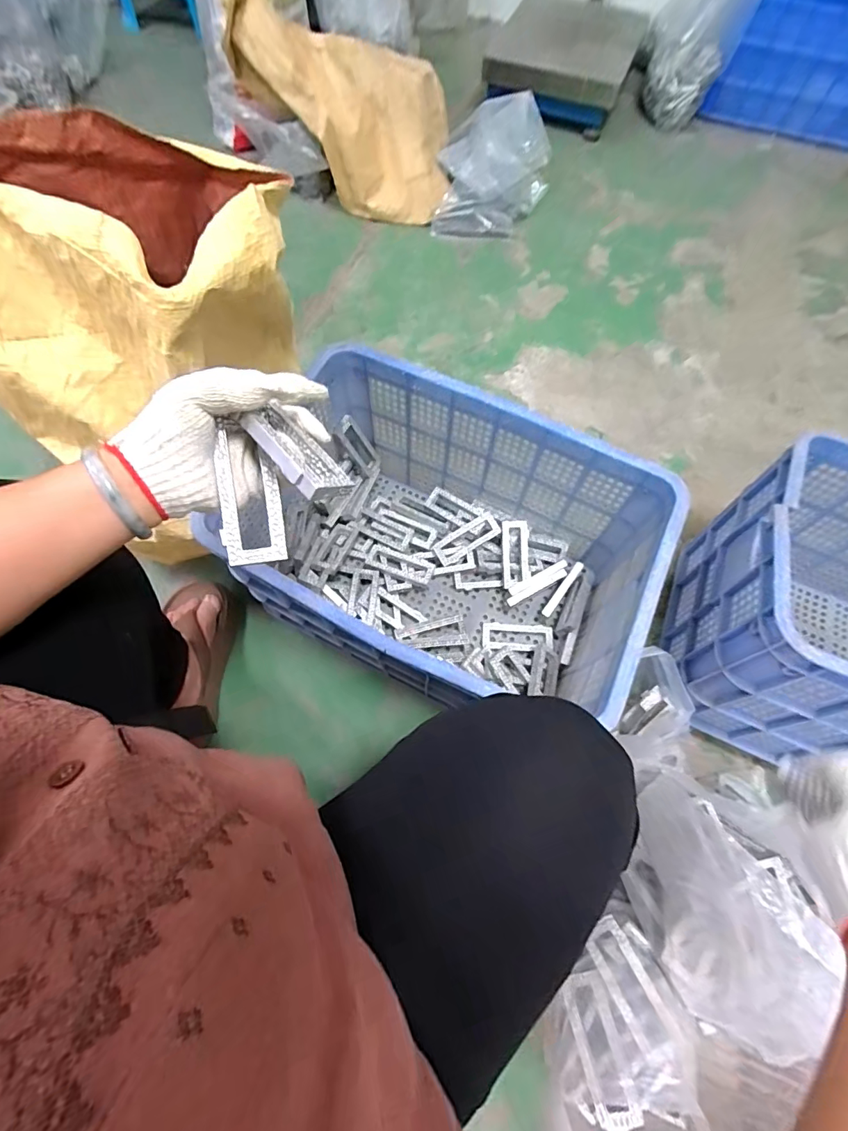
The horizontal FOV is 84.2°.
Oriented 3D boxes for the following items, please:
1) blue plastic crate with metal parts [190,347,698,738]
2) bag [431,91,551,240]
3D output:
[{"bbox_3d":[0.029,-0.017,0.684,0.498,0.279,0.345,24,68,8],"label":"blue plastic crate with metal parts"},{"bbox_3d":[0.183,-1.022,1.186,0.254,0.148,0.389,11,67,3],"label":"bag"}]

